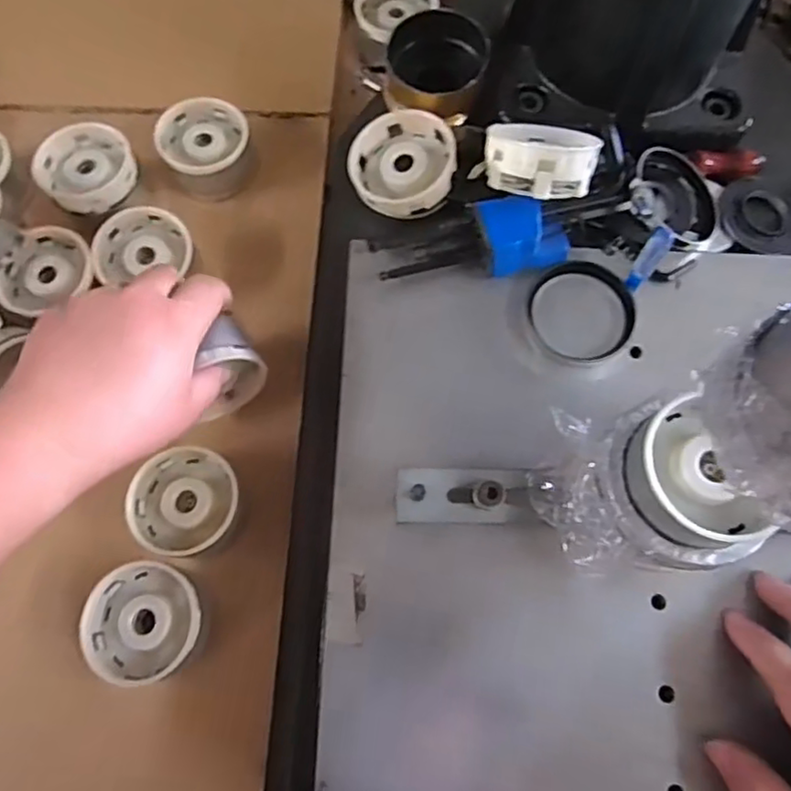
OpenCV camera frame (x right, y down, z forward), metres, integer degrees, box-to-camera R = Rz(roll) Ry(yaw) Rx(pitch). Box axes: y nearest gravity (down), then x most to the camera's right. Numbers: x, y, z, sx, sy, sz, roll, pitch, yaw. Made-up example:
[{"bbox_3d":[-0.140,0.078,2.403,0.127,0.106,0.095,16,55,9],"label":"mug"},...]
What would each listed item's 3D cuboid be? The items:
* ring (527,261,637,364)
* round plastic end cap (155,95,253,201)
[{"bbox_3d":[0.114,-0.051,0.391,0.065,0.014,0.062,0,72,0],"label":"ring"},{"bbox_3d":[-0.146,-0.192,0.494,0.065,0.042,0.073,-21,73,-7],"label":"round plastic end cap"}]

